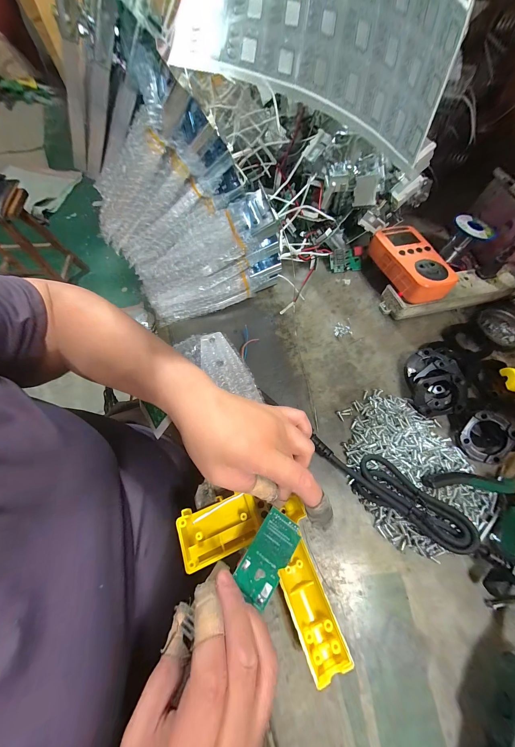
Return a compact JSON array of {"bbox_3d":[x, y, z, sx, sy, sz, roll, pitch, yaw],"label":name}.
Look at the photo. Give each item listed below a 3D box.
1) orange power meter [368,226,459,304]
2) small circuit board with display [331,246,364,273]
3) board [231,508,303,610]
[{"bbox_3d":[0.216,-0.158,0.336,0.063,0.031,0.120,-14,67,-8],"label":"orange power meter"},{"bbox_3d":[0.145,-0.185,0.387,0.055,0.035,0.008,-11,21,-12],"label":"small circuit board with display"},{"bbox_3d":[0.009,0.151,0.198,0.033,0.007,0.063,31,69,13],"label":"board"}]

